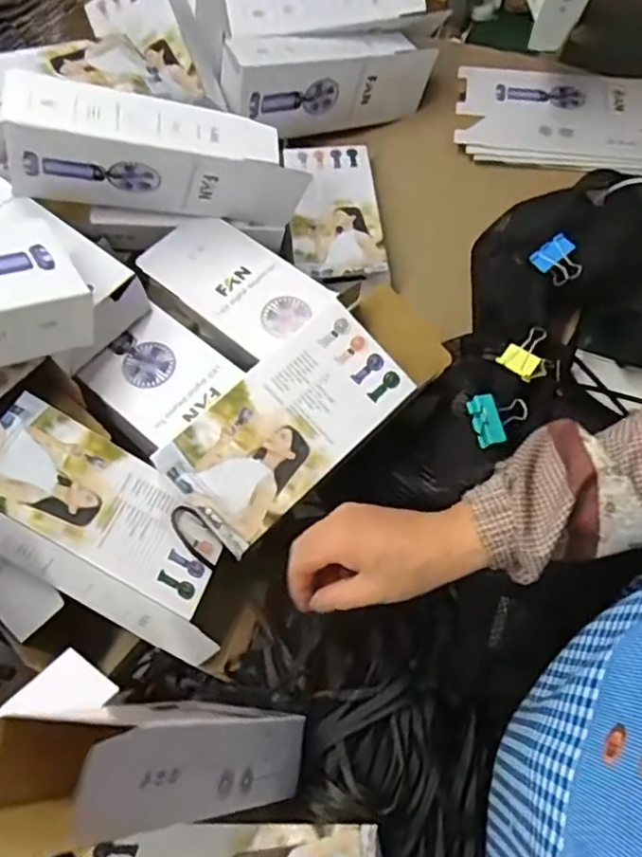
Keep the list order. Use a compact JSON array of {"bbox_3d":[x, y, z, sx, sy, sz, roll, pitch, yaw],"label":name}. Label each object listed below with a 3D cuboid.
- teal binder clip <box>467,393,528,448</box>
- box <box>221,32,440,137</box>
[{"bbox_3d":[0.145,-0.008,0.562,0.040,0.033,0.040,-12,61,-7],"label":"teal binder clip"},{"bbox_3d":[0.016,-0.406,0.806,0.261,0.102,0.054,-13,60,-24],"label":"box"}]

